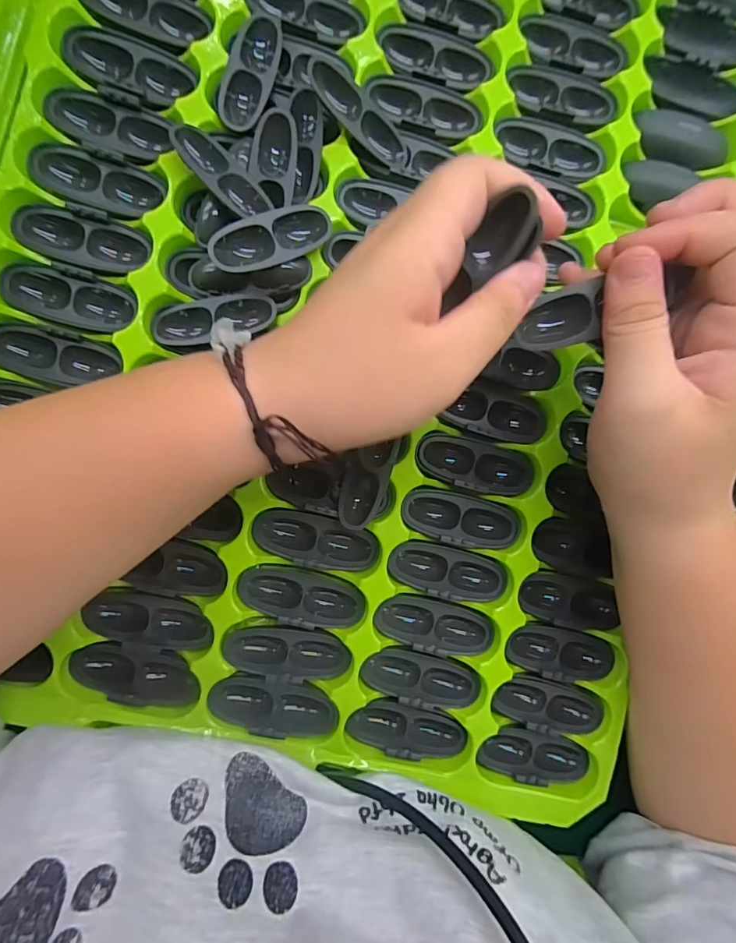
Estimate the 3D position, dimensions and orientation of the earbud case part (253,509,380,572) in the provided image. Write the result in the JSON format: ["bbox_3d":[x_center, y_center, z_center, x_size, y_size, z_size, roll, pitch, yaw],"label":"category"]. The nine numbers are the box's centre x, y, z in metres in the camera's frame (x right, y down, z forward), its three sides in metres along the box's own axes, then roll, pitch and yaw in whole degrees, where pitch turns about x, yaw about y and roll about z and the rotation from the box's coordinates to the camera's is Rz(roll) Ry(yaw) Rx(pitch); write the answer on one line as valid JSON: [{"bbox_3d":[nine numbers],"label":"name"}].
[{"bbox_3d":[-0.028,0.038,0.246,0.067,0.011,0.027,13,90,-7],"label":"earbud case part"}]

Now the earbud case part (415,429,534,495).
[{"bbox_3d":[0.059,-0.004,0.251,0.066,0.007,0.027,13,90,-7],"label":"earbud case part"}]

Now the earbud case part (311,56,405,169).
[{"bbox_3d":[-0.003,-0.187,0.237,0.062,0.005,0.020,27,88,-32],"label":"earbud case part"}]

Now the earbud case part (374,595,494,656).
[{"bbox_3d":[0.038,0.087,0.253,0.067,0.010,0.028,12,90,-7],"label":"earbud case part"}]

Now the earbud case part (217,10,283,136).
[{"bbox_3d":[-0.060,-0.209,0.234,0.022,0.007,0.063,16,89,-6],"label":"earbud case part"}]

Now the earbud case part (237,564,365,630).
[{"bbox_3d":[-0.036,0.069,0.250,0.068,0.010,0.030,17,89,-6],"label":"earbud case part"}]

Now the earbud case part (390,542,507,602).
[{"bbox_3d":[0.045,0.056,0.254,0.067,0.010,0.027,12,90,-7],"label":"earbud case part"}]

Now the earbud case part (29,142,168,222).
[{"bbox_3d":[-0.138,-0.145,0.229,0.063,0.009,0.033,16,89,-6],"label":"earbud case part"}]

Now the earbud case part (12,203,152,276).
[{"bbox_3d":[-0.146,-0.118,0.229,0.063,0.008,0.028,10,90,-7],"label":"earbud case part"}]

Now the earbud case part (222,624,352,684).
[{"bbox_3d":[-0.043,0.099,0.247,0.067,0.011,0.029,12,90,-7],"label":"earbud case part"}]

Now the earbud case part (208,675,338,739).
[{"bbox_3d":[-0.050,0.127,0.242,0.067,0.008,0.028,12,90,-7],"label":"earbud case part"}]

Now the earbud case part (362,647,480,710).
[{"bbox_3d":[0.030,0.117,0.254,0.068,0.008,0.029,13,89,-7],"label":"earbud case part"}]

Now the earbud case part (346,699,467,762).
[{"bbox_3d":[0.022,0.145,0.254,0.065,0.010,0.029,14,89,-6],"label":"earbud case part"}]

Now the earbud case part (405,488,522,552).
[{"bbox_3d":[0.053,0.027,0.254,0.067,0.008,0.028,12,90,-7],"label":"earbud case part"}]

